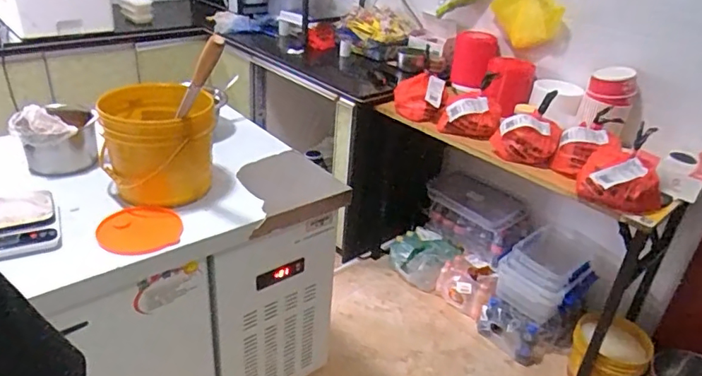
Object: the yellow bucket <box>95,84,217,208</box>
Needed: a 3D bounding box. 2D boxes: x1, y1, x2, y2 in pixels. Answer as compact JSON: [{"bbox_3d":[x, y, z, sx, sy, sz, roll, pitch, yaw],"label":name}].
[{"bbox_3d":[-0.421,-0.085,1.150,0.217,0.218,0.191,-1,30,-10],"label":"yellow bucket"}]

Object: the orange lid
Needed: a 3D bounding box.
[{"bbox_3d":[-0.424,0.088,1.038,0.161,0.023,0.151,2,30,-5],"label":"orange lid"}]

